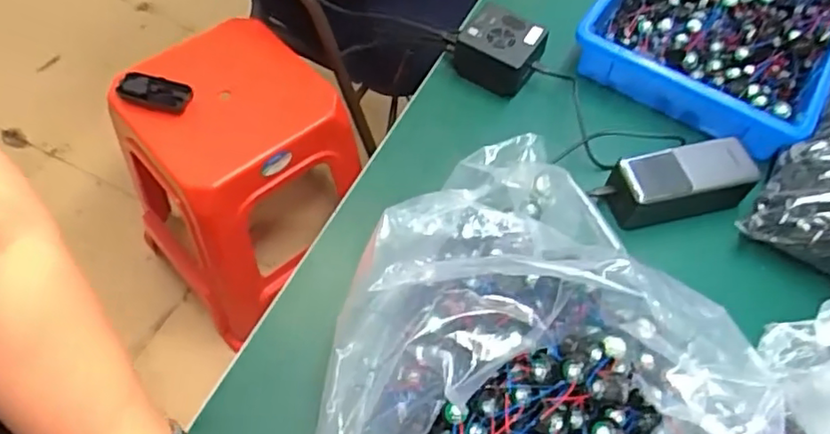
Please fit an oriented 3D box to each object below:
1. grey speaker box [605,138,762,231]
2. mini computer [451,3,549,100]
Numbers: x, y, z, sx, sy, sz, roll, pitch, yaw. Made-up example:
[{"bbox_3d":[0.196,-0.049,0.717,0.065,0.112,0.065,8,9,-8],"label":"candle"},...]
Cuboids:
[{"bbox_3d":[0.247,-0.032,0.587,0.141,0.044,0.060,-10,59,-8],"label":"grey speaker box"},{"bbox_3d":[0.089,-0.177,0.673,0.084,0.052,0.063,27,61,13],"label":"mini computer"}]

